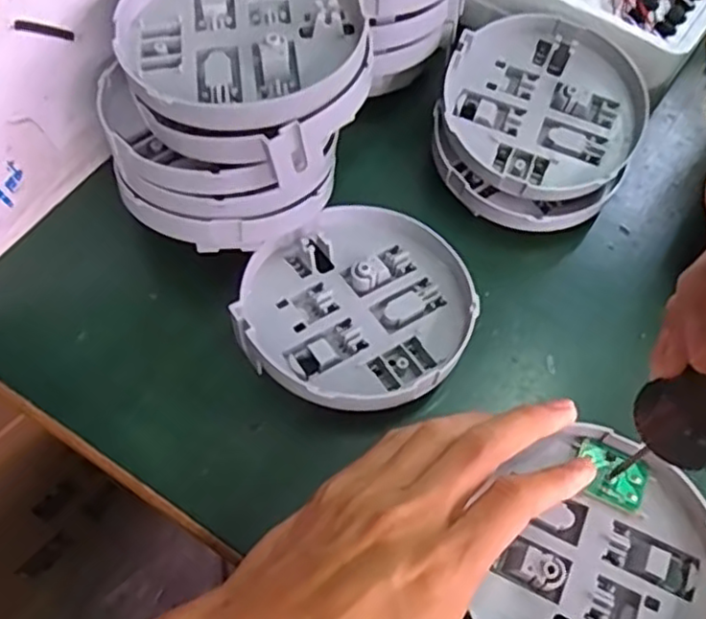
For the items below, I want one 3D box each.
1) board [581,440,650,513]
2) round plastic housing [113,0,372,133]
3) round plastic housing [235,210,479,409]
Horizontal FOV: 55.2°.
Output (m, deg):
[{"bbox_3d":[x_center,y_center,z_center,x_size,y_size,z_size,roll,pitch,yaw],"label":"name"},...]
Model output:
[{"bbox_3d":[0.109,0.070,0.285,0.029,0.004,0.022,26,63,10],"label":"board"},{"bbox_3d":[-0.046,-0.121,0.292,0.106,0.016,0.102,1,62,-3],"label":"round plastic housing"},{"bbox_3d":[0.002,-0.003,0.312,0.107,0.021,0.102,1,62,-3],"label":"round plastic housing"}]

